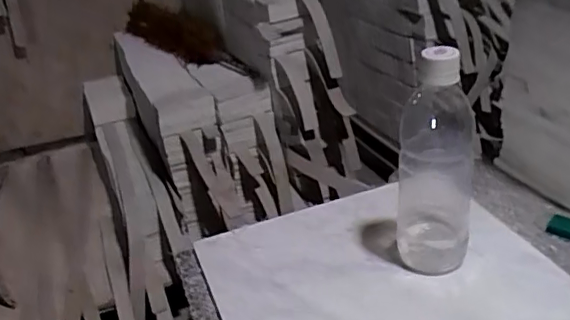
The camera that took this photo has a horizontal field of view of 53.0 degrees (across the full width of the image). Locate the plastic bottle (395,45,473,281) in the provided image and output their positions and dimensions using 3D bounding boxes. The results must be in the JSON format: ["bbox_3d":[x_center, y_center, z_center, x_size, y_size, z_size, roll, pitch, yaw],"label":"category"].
[{"bbox_3d":[0.135,0.000,0.513,0.066,0.202,0.074,4,31,16],"label":"plastic bottle"}]

